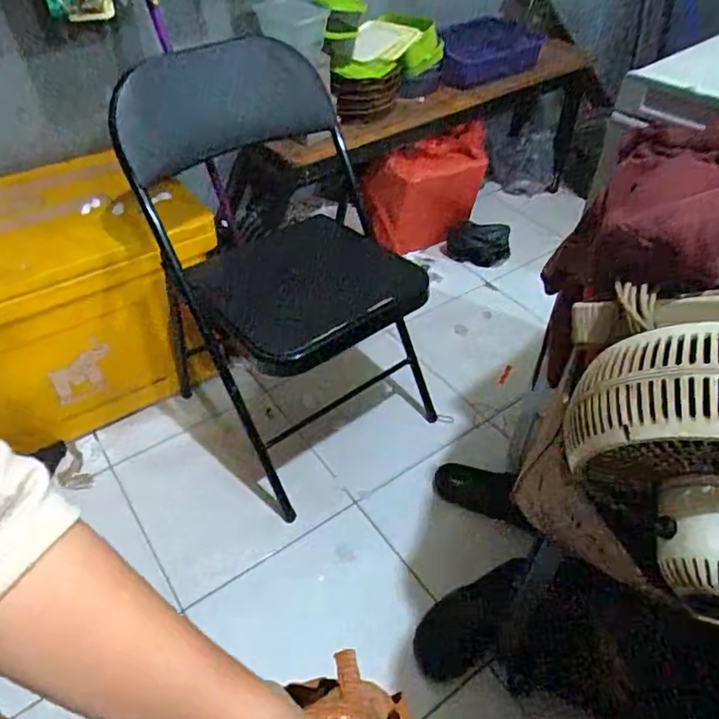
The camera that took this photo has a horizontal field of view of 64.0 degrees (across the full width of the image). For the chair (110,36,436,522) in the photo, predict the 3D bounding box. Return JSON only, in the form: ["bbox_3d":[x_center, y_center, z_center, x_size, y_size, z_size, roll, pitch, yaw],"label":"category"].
[{"bbox_3d":[-0.164,-0.183,1.227,0.450,0.783,0.576,-31,53,-28],"label":"chair"}]

